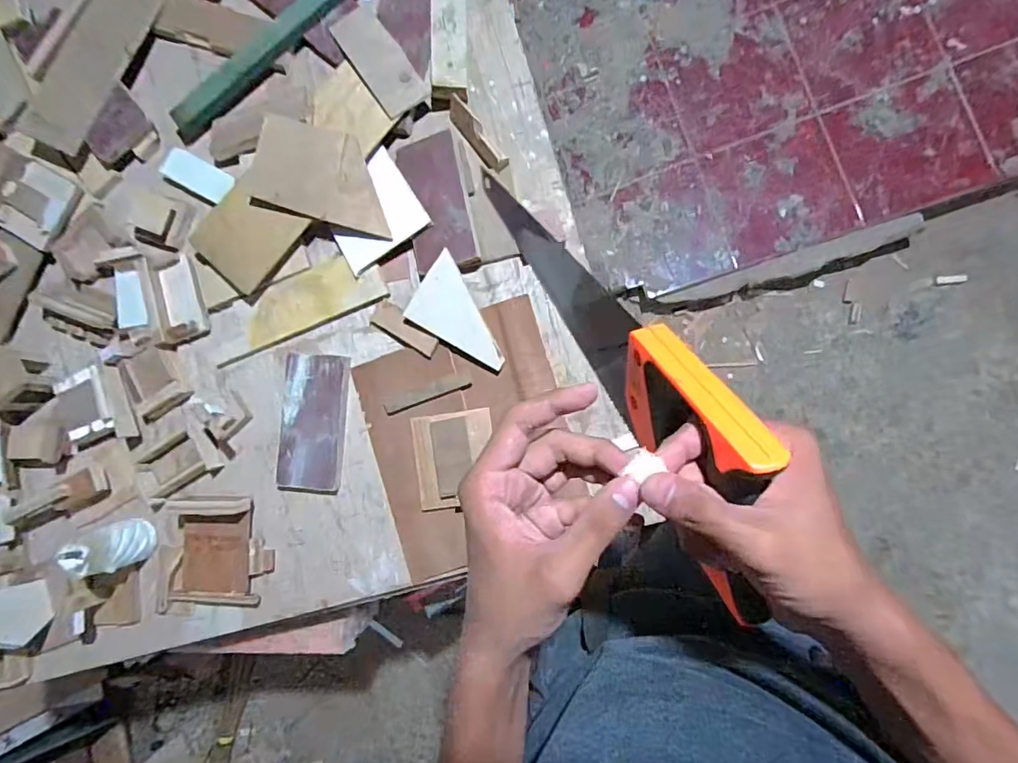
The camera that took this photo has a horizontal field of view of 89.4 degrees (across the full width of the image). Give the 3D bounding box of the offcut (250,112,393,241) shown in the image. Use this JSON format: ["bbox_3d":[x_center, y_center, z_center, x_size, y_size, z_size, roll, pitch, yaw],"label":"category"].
[{"bbox_3d":[-0.263,-0.292,0.734,0.210,0.006,0.127,16,96,4],"label":"offcut"}]

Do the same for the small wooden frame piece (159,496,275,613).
[{"bbox_3d":[-0.435,0.254,0.749,0.178,0.034,0.173,1,87,9],"label":"small wooden frame piece"}]

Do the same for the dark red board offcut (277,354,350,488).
[{"bbox_3d":[-0.286,0.058,0.750,0.092,0.012,0.192,4,87,9],"label":"dark red board offcut"}]

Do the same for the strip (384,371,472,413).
[{"bbox_3d":[-0.116,0.014,0.734,0.128,0.005,0.023,-20,84,7],"label":"strip"}]

